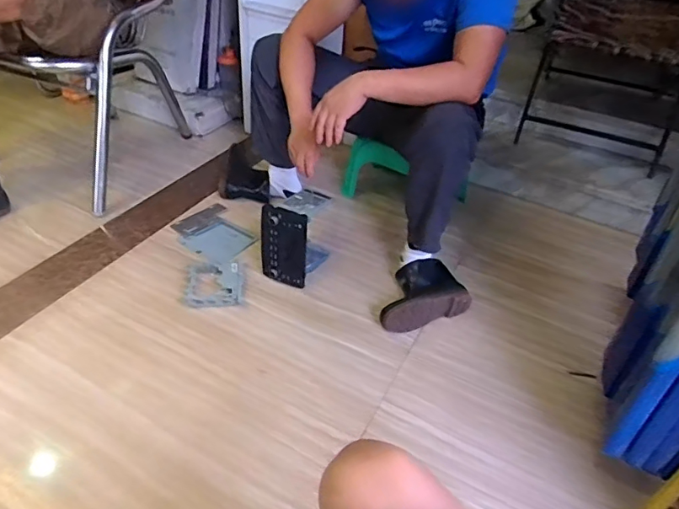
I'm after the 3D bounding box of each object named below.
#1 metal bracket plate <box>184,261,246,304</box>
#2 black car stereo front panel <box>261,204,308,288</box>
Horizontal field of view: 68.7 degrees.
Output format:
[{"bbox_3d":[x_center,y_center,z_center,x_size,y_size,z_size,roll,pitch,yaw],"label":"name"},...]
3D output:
[{"bbox_3d":[-0.309,0.072,1.237,0.137,0.017,0.148,-4,41,-9],"label":"metal bracket plate"},{"bbox_3d":[-0.139,-0.018,1.236,0.117,0.197,0.028,8,26,3],"label":"black car stereo front panel"}]

